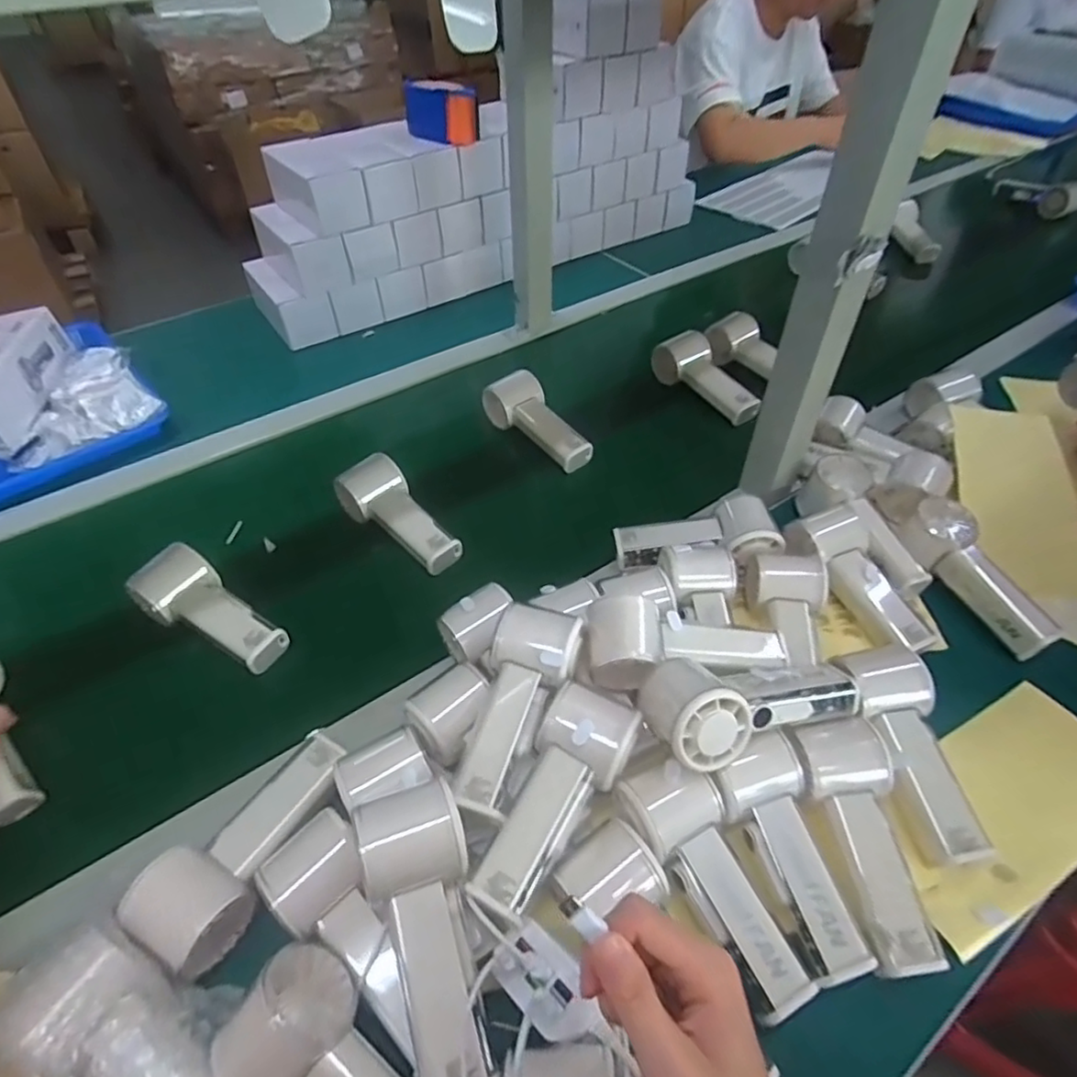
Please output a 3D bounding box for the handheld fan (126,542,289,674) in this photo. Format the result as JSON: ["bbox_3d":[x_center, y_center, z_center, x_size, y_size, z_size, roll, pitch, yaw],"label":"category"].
[{"bbox_3d":[-0.289,0.062,0.540,0.141,0.044,0.061,26,52,24],"label":"handheld fan"}]

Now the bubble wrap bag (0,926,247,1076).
[{"bbox_3d":[-0.204,0.277,0.329,0.179,0.046,0.077,34,54,12],"label":"bubble wrap bag"}]

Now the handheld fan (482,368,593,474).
[{"bbox_3d":[0.000,-0.137,0.728,0.047,0.059,0.149,-36,70,-29],"label":"handheld fan"}]

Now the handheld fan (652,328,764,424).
[{"bbox_3d":[0.213,-0.203,0.777,0.048,0.051,0.156,-27,52,-23],"label":"handheld fan"}]

